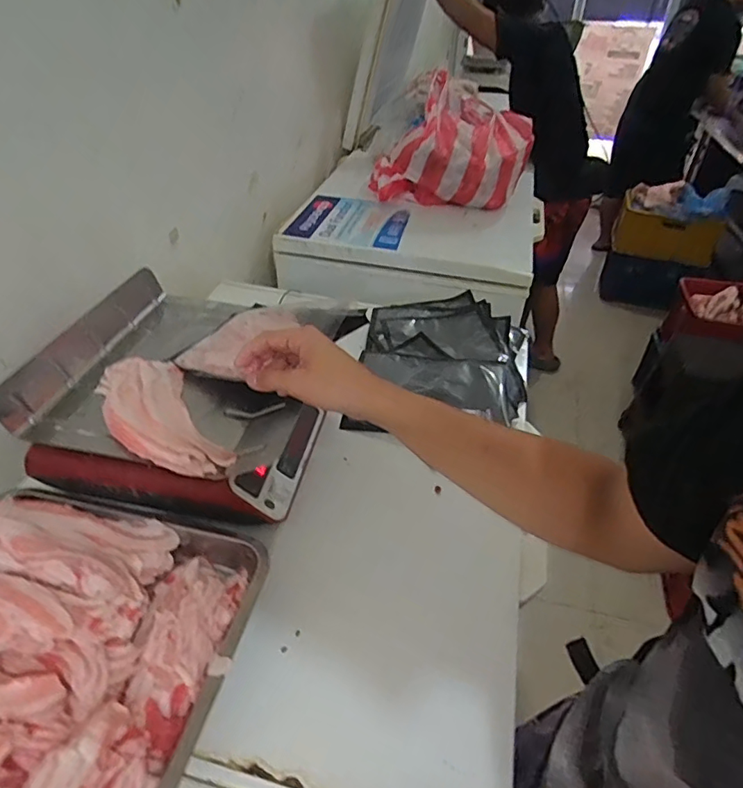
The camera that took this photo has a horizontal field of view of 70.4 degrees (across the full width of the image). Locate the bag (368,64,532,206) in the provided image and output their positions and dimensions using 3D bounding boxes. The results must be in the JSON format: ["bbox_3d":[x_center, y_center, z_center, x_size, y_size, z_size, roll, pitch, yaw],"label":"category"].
[{"bbox_3d":[0.213,-0.680,1.483,0.429,0.273,0.279,23,45,23],"label":"bag"}]

